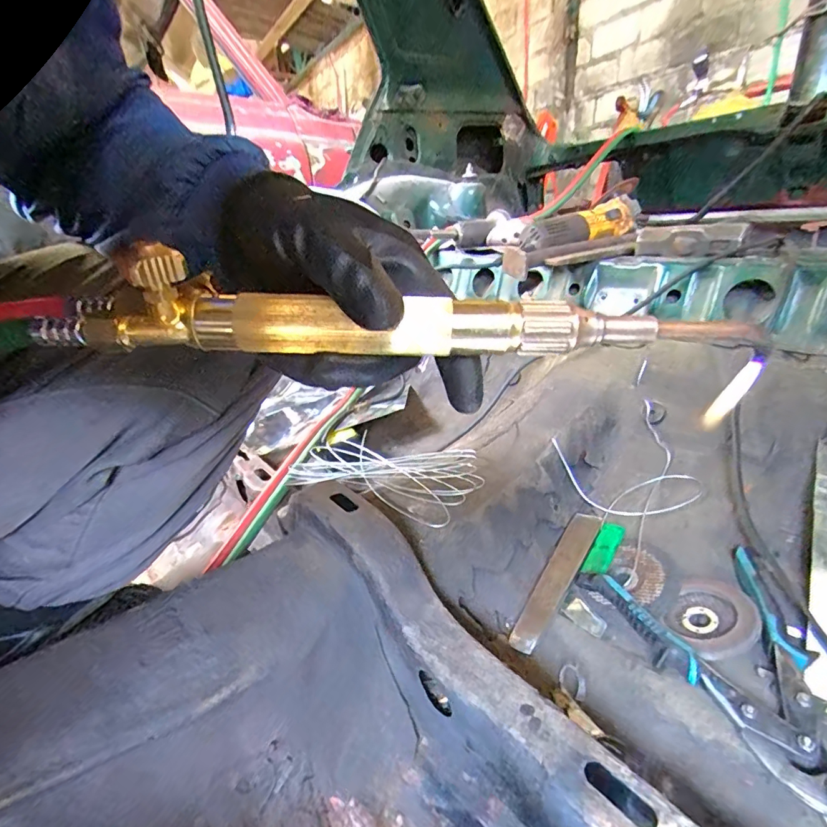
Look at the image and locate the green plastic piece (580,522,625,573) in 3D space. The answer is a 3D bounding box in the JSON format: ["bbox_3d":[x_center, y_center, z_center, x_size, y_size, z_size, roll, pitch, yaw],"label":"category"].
[{"bbox_3d":[0.193,0.138,0.466,0.024,0.010,0.066,16,51,40],"label":"green plastic piece"}]

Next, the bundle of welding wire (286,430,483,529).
[{"bbox_3d":[-0.026,0.065,0.526,0.204,0.020,0.134,9,25,29],"label":"bundle of welding wire"}]

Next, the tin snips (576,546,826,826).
[{"bbox_3d":[0.268,0.185,0.350,0.137,0.044,0.253,-11,23,-17],"label":"tin snips"}]

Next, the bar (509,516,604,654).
[{"bbox_3d":[0.146,0.161,0.457,0.033,0.008,0.178,6,34,38],"label":"bar"}]

